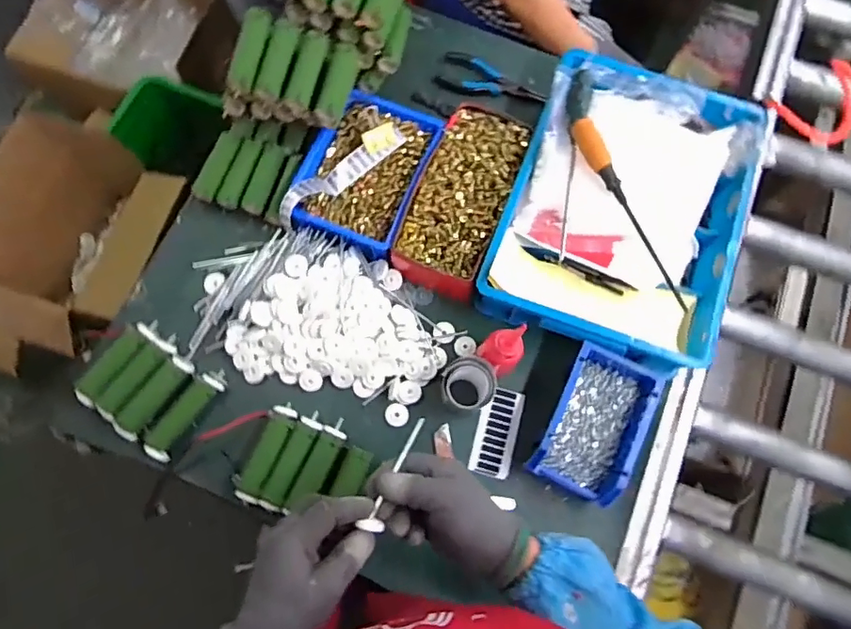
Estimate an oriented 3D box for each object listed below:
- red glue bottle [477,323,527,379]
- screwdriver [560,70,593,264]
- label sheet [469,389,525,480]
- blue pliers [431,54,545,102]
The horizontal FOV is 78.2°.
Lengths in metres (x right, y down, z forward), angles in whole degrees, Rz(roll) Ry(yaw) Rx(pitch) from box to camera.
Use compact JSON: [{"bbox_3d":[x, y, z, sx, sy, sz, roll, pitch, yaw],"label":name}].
[{"bbox_3d":[0.086,0.045,0.611,0.052,0.113,0.047,-7,75,-2],"label":"red glue bottle"},{"bbox_3d":[0.178,-0.189,0.638,0.033,0.031,0.274,12,75,3],"label":"screwdriver"},{"bbox_3d":[0.087,0.142,0.637,0.048,0.004,0.105,15,75,4],"label":"label sheet"},{"bbox_3d":[0.095,-0.340,0.761,0.158,0.021,0.046,15,75,4],"label":"blue pliers"}]

